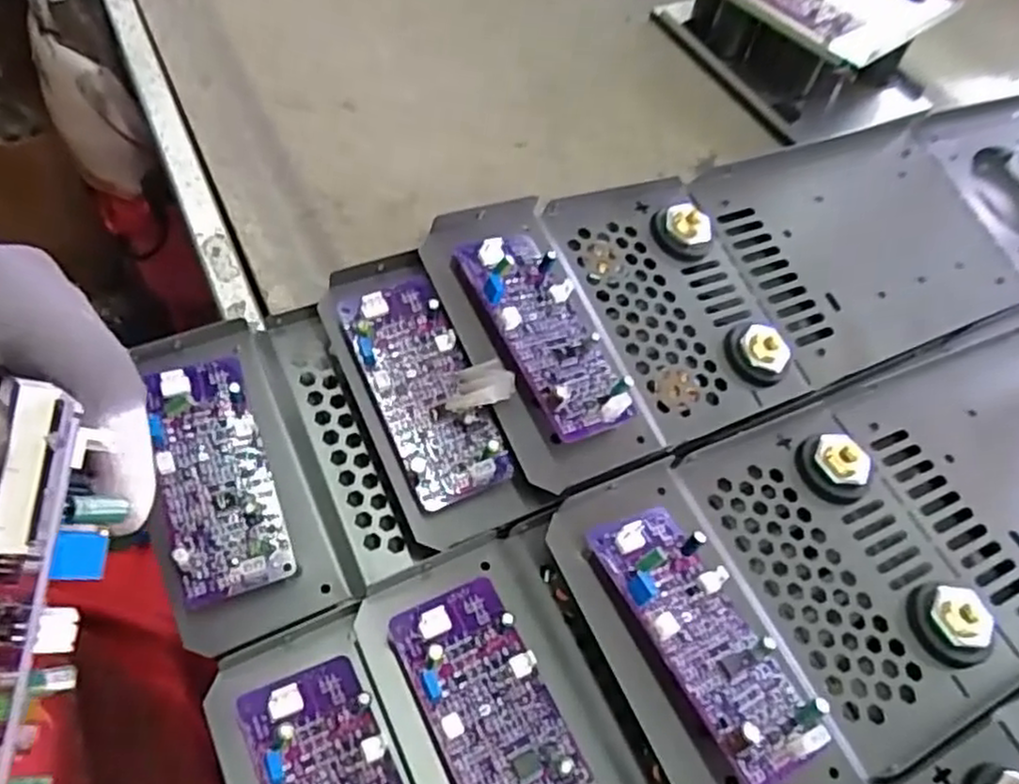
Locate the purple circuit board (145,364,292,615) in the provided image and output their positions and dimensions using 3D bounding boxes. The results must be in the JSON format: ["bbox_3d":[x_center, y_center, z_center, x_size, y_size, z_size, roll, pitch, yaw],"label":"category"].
[{"bbox_3d":[-0.135,0.037,0.333,0.046,0.017,0.111,-15,69,-14],"label":"purple circuit board"}]

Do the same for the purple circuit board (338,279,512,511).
[{"bbox_3d":[-0.041,-0.004,0.348,0.046,0.020,0.112,-20,73,-17],"label":"purple circuit board"}]

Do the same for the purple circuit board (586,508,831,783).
[{"bbox_3d":[0.081,0.095,0.292,0.047,0.016,0.111,-16,59,-31],"label":"purple circuit board"}]

